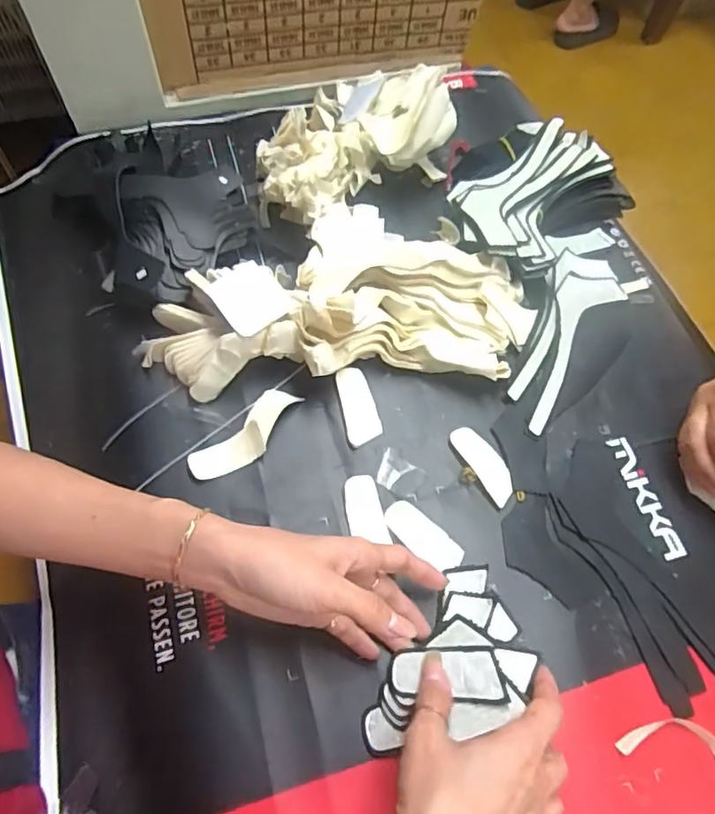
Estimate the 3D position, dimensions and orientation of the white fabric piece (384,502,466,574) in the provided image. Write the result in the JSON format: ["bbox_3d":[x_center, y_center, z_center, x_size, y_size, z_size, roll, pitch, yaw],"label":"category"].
[{"bbox_3d":[0.049,0.098,0.430,0.064,0.005,0.026,38,68,14],"label":"white fabric piece"}]

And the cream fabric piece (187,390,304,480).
[{"bbox_3d":[-0.087,0.023,0.455,0.038,0.015,0.099,41,69,16],"label":"cream fabric piece"}]

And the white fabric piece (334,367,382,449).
[{"bbox_3d":[0.001,-0.001,0.471,0.029,0.005,0.068,-6,65,-15],"label":"white fabric piece"}]

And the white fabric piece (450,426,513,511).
[{"bbox_3d":[0.101,0.044,0.453,0.026,0.004,0.067,-30,69,-16],"label":"white fabric piece"}]

